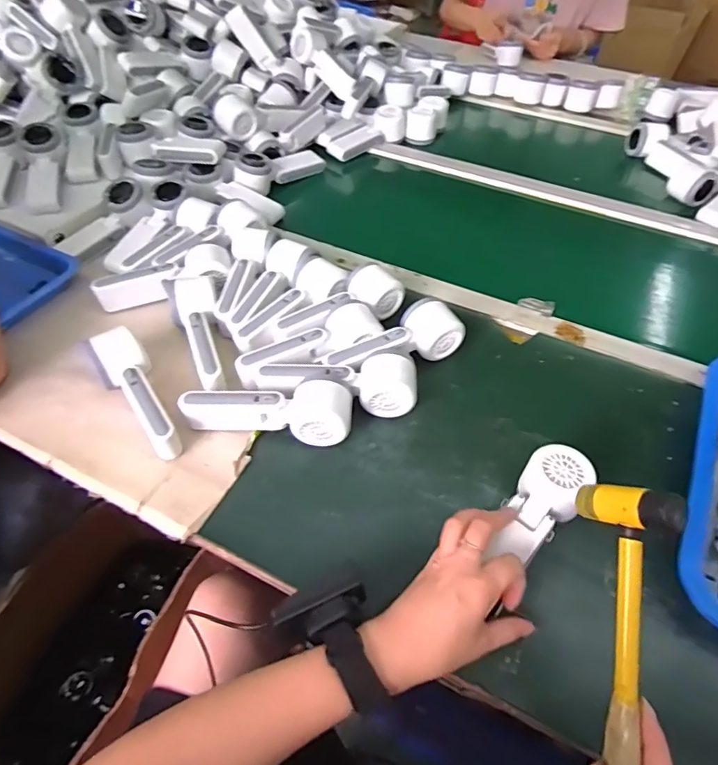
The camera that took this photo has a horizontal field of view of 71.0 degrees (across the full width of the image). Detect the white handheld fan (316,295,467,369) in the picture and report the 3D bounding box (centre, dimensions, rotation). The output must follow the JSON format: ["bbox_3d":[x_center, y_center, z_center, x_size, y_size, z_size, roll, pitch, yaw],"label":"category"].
[{"bbox_3d":[0.038,-0.040,0.568,0.155,0.052,0.060,-24,54,-22],"label":"white handheld fan"}]

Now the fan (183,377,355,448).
[{"bbox_3d":[-0.090,0.022,0.508,0.166,0.051,0.061,9,49,5],"label":"fan"}]

